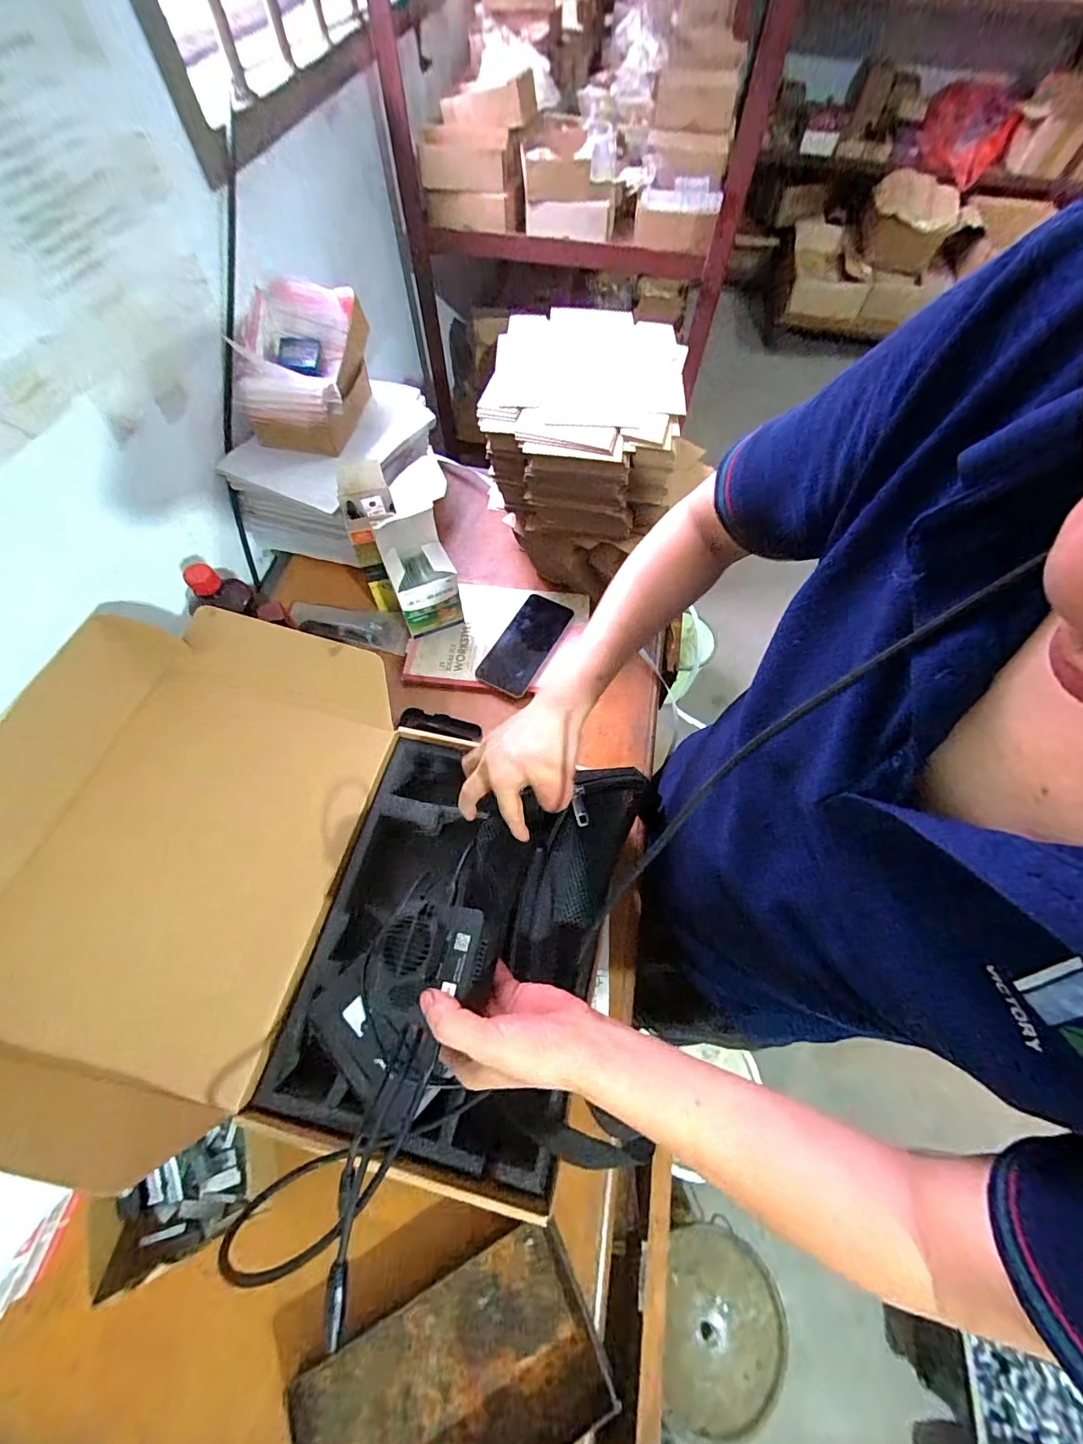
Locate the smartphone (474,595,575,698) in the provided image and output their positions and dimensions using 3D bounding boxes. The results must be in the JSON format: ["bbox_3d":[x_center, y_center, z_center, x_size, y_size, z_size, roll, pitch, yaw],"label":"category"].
[{"bbox_3d":[-0.020,-0.112,0.688,0.078,0.013,0.167,29,66,7],"label":"smartphone"}]

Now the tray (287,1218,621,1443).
[{"bbox_3d":[-0.068,0.520,0.376,0.227,0.032,0.125,-22,66,-11],"label":"tray"}]

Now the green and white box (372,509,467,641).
[{"bbox_3d":[-0.160,-0.194,0.651,0.083,0.166,0.076,-20,65,-10],"label":"green and white box"}]

